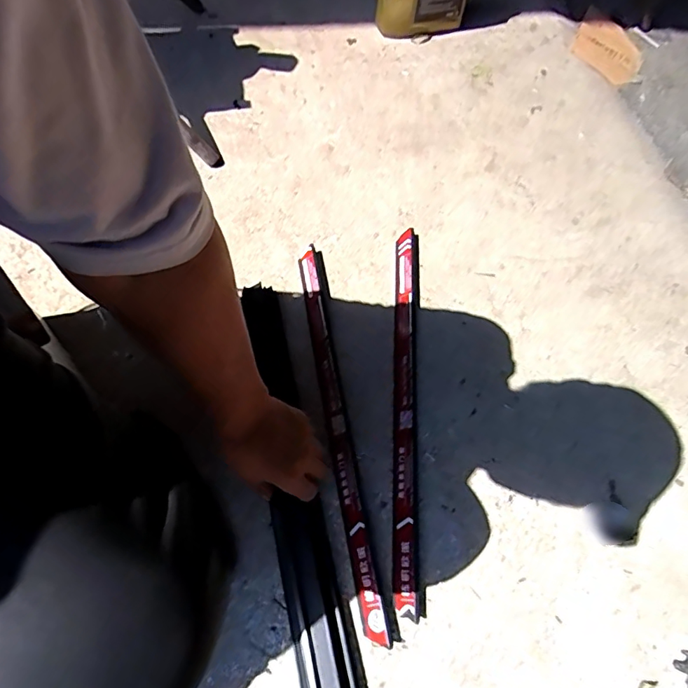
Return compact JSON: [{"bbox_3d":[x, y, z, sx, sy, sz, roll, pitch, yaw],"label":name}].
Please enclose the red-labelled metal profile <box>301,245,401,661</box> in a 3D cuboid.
[{"bbox_3d":[-0.010,0.092,0.663,0.044,0.031,0.551,-7,63,-8],"label":"red-labelled metal profile"}]

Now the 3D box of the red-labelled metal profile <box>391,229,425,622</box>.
[{"bbox_3d":[0.091,0.062,0.681,0.035,0.019,0.556,5,62,-1],"label":"red-labelled metal profile"}]

